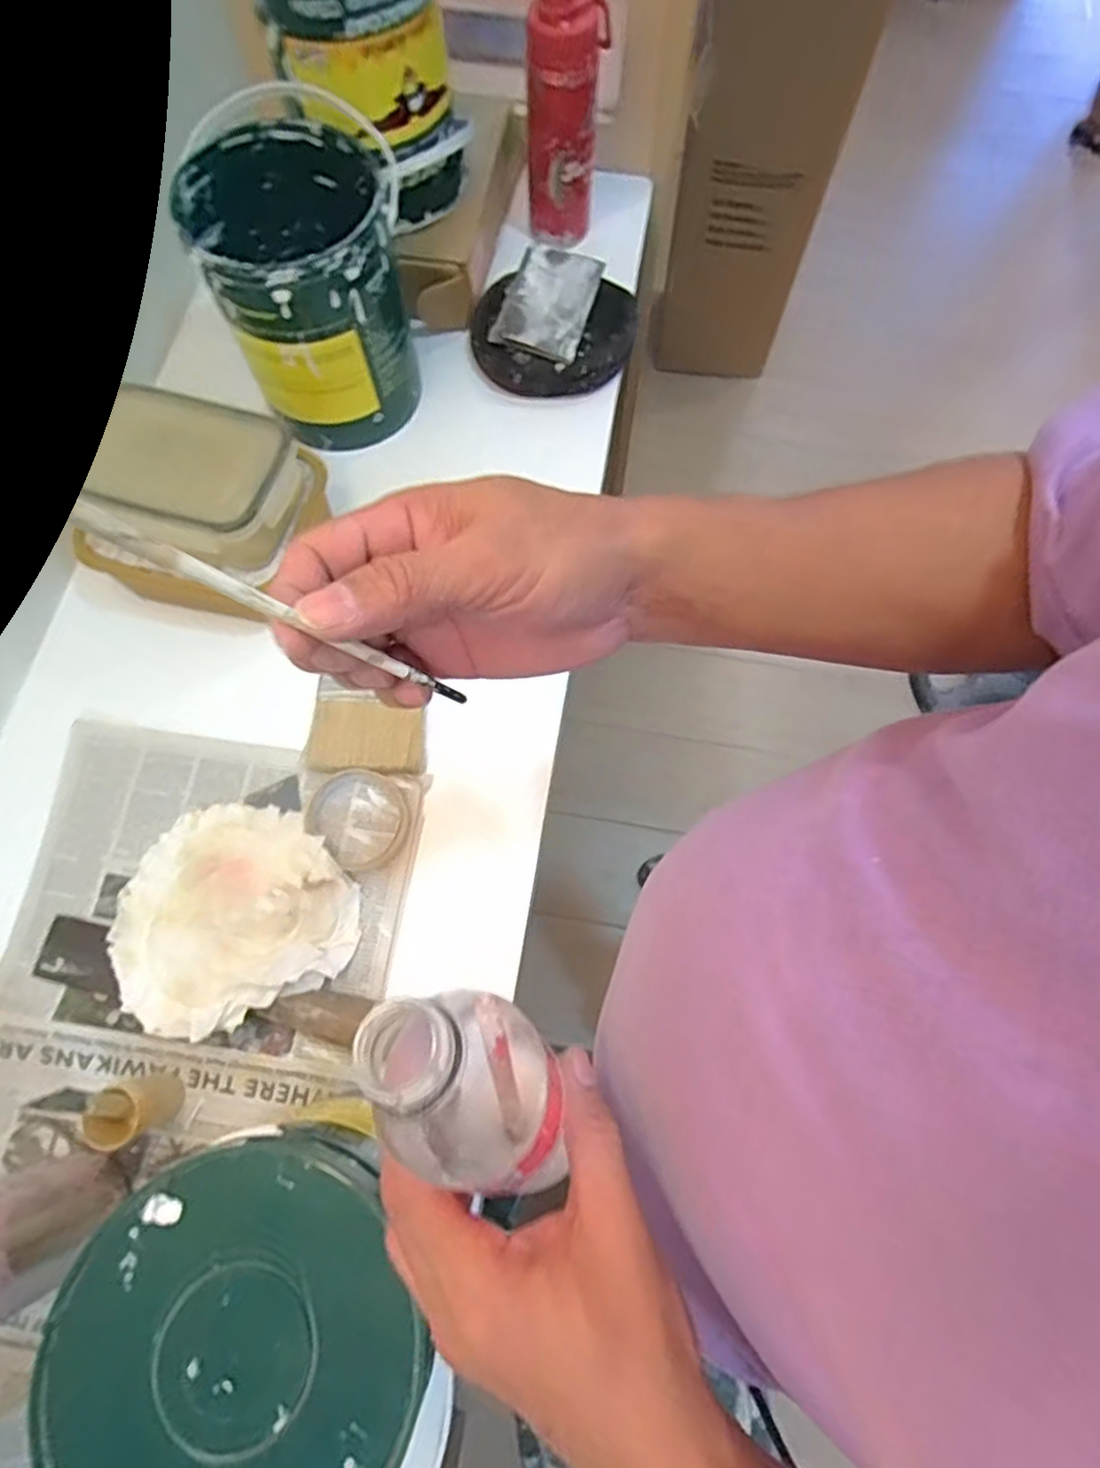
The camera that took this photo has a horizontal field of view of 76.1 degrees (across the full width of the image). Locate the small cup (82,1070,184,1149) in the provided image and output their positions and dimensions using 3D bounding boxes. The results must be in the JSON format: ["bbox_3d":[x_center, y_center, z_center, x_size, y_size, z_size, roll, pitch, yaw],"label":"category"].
[{"bbox_3d":[-0.302,0.271,0.510,0.037,0.065,0.040,0,71,-1],"label":"small cup"}]

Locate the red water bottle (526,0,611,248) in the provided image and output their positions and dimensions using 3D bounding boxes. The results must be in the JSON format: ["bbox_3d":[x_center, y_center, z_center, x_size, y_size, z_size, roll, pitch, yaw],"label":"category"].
[{"bbox_3d":[0.016,-0.640,0.736,0.072,0.226,0.072,9,71,2],"label":"red water bottle"}]

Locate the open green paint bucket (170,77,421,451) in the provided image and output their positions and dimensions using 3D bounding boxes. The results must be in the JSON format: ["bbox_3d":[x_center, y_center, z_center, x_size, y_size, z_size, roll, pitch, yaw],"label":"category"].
[{"bbox_3d":[-0.219,-0.410,0.660,0.166,0.207,0.179,-6,71,-3],"label":"open green paint bucket"}]

